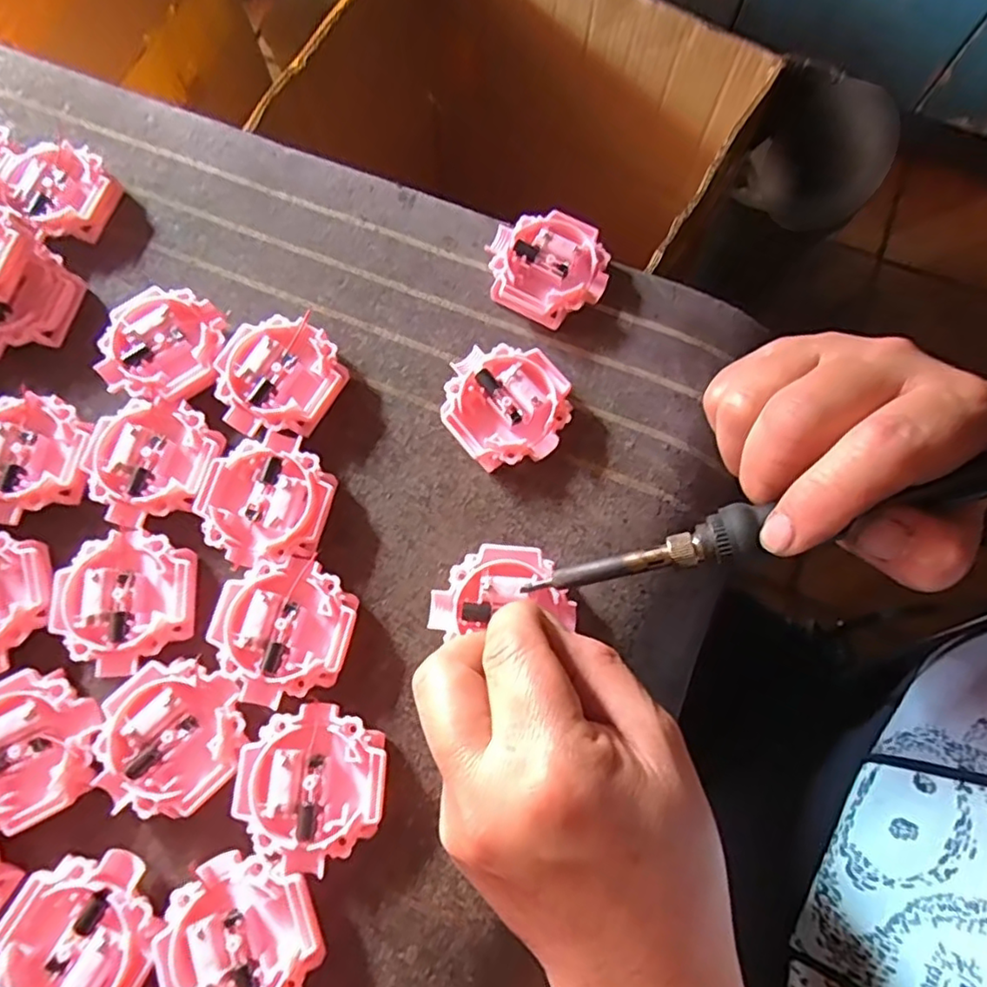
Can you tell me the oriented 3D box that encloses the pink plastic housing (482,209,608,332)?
[{"bbox_3d":[0.025,-0.104,0.288,0.054,0.015,0.050,33,77,8],"label":"pink plastic housing"}]

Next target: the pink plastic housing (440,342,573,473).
[{"bbox_3d":[0.006,-0.038,0.269,0.051,0.016,0.054,-39,78,-10],"label":"pink plastic housing"}]

